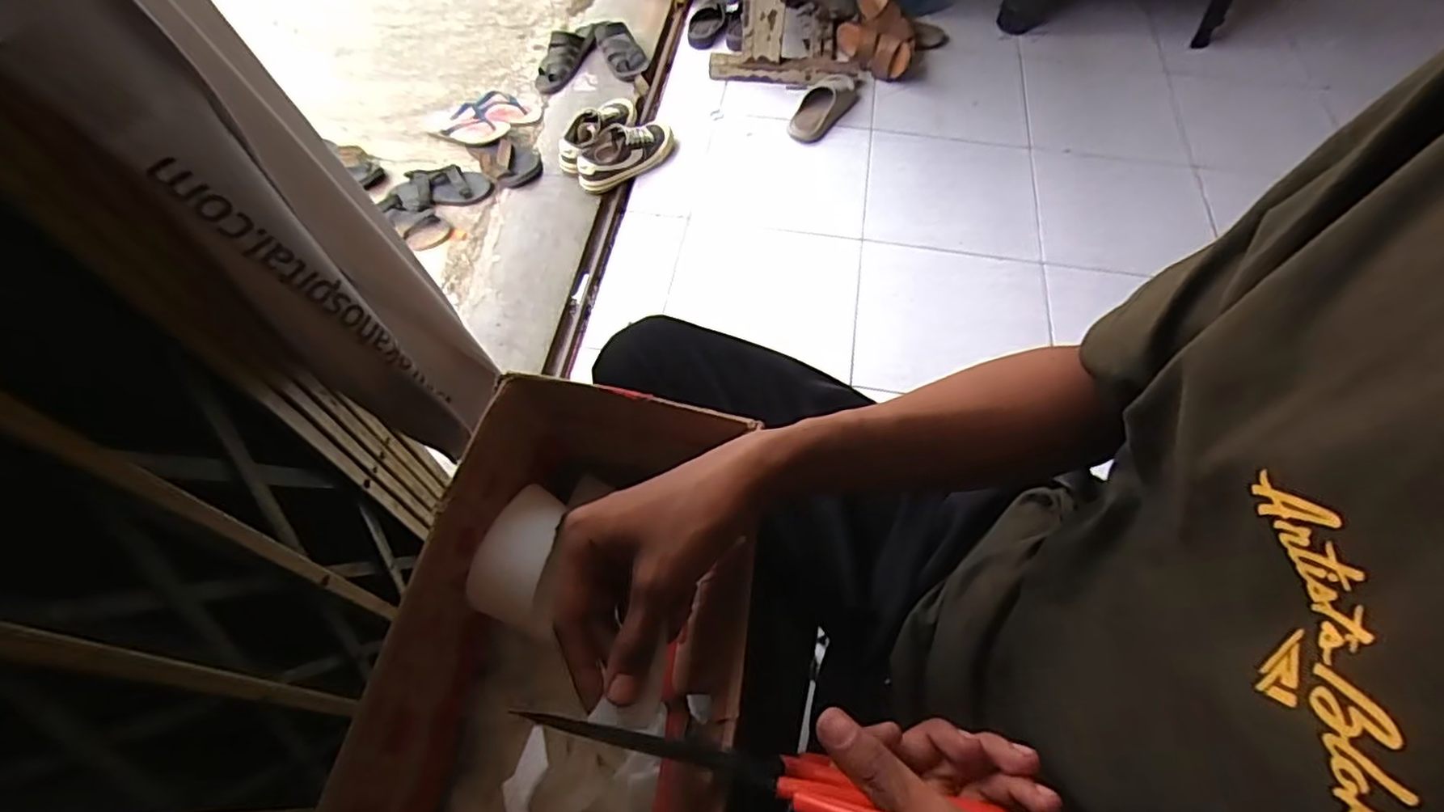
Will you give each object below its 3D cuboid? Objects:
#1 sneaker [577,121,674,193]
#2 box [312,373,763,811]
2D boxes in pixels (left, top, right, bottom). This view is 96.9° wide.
[{"bbox_3d":[-0.221,-0.595,1.507,0.266,0.086,0.101,-34,65,-19],"label":"sneaker"},{"bbox_3d":[-0.082,0.162,0.384,0.176,0.161,0.311,7,59,3],"label":"box"}]

